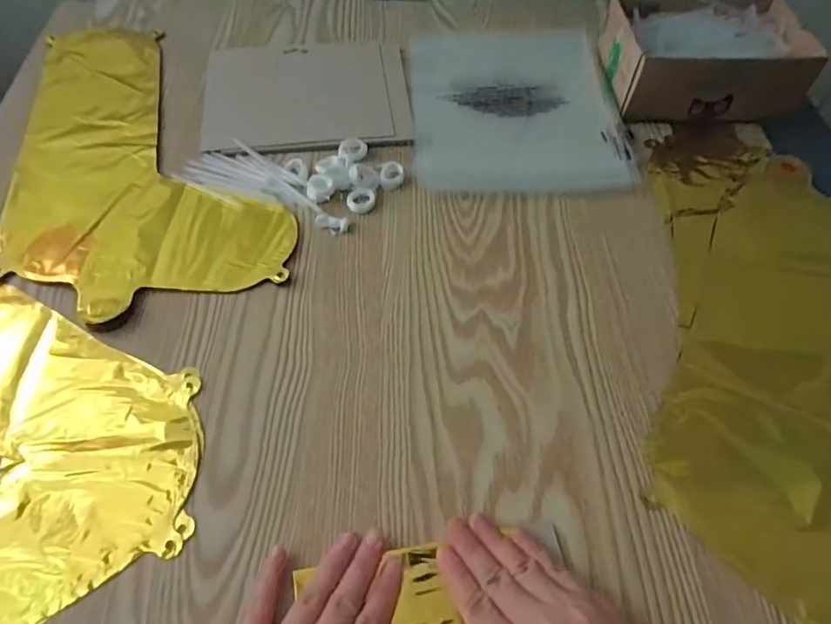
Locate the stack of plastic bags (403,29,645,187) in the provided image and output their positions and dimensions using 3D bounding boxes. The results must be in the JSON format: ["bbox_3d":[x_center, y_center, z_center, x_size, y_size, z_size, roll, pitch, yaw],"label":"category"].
[{"bbox_3d":[0.103,-0.229,0.552,0.209,0.015,0.259,-1,58,-1],"label":"stack of plastic bags"}]

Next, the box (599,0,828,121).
[{"bbox_3d":[0.301,-0.268,0.541,0.191,0.062,0.137,1,58,0],"label":"box"}]

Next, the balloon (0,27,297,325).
[{"bbox_3d":[-0.275,-0.168,0.506,0.227,0.008,0.409,-17,60,-11],"label":"balloon"}]

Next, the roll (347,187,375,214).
[{"bbox_3d":[-0.050,-0.102,0.469,0.025,0.007,0.025,0,58,-1],"label":"roll"}]

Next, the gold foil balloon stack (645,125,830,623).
[{"bbox_3d":[0.298,0.020,0.405,0.214,0.017,0.458,12,58,6],"label":"gold foil balloon stack"}]

